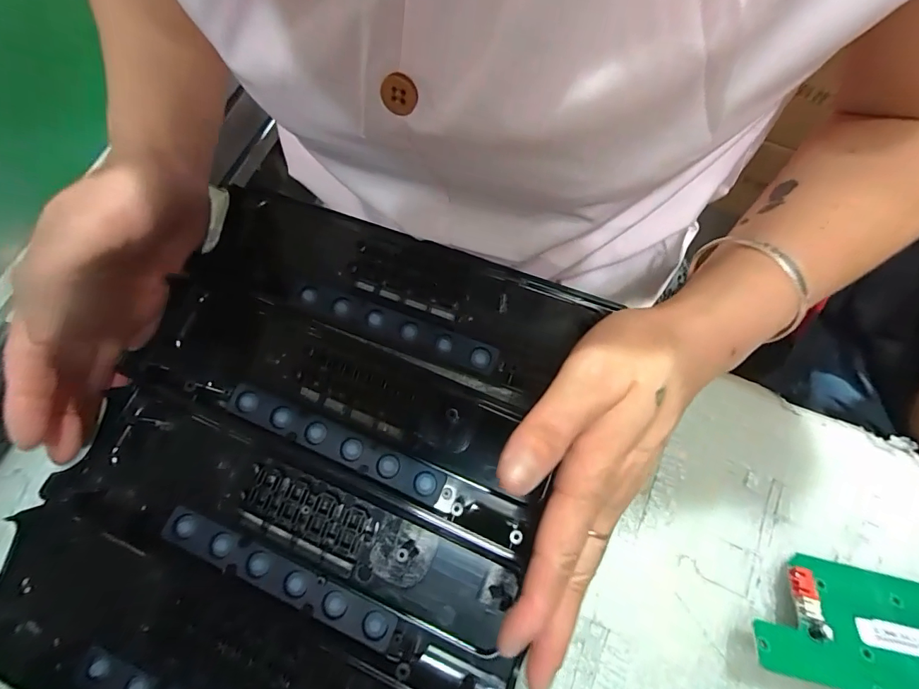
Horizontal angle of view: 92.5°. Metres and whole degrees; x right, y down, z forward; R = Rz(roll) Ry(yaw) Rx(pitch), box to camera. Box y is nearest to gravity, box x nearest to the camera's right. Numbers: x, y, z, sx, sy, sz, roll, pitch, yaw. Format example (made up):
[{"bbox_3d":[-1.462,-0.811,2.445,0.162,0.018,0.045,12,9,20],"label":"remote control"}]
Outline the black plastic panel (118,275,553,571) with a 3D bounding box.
[{"bbox_3d":[-0.064,0.031,0.242,0.234,0.017,0.076,25,74,9],"label":"black plastic panel"}]

